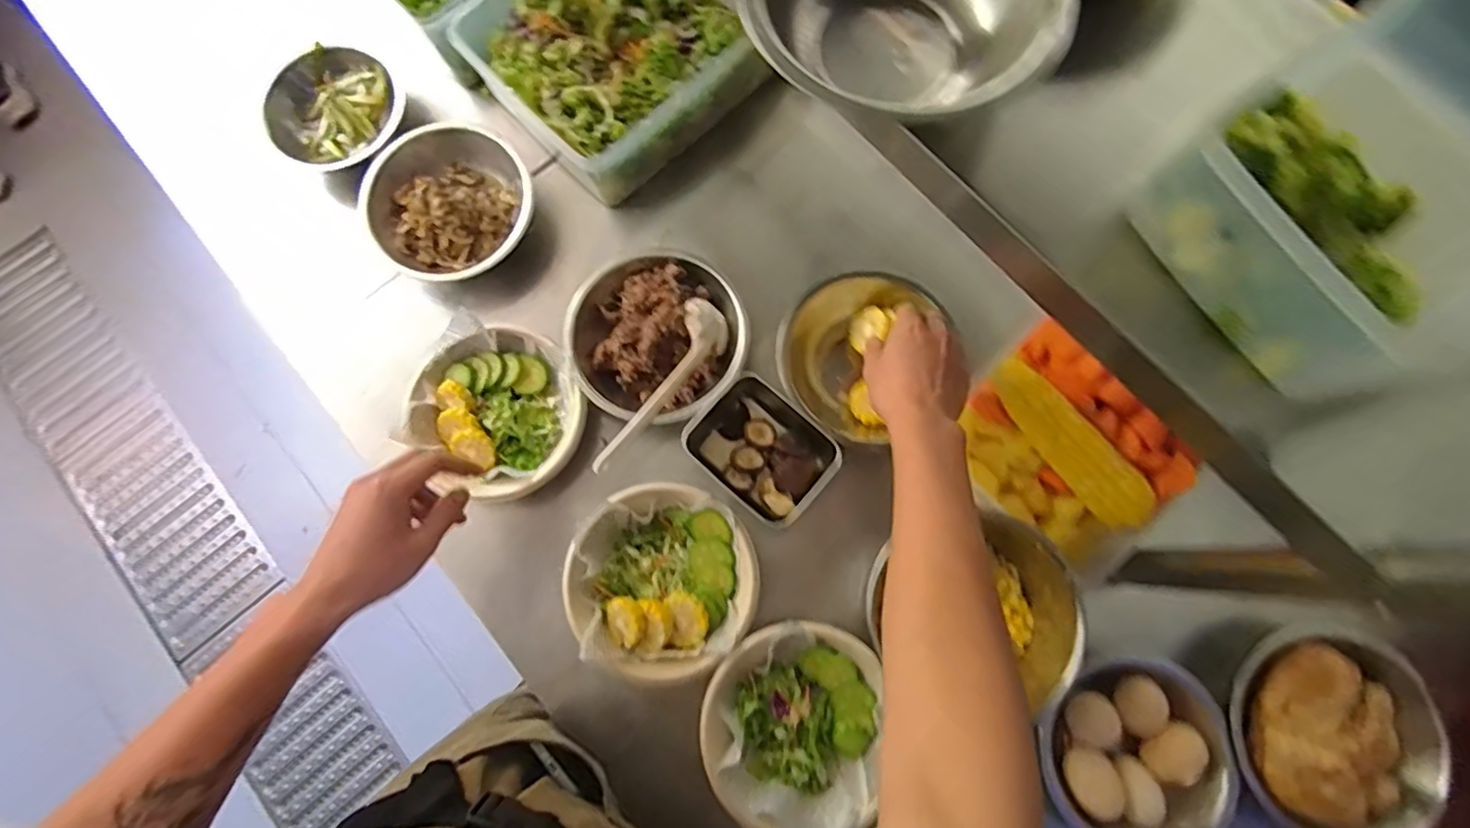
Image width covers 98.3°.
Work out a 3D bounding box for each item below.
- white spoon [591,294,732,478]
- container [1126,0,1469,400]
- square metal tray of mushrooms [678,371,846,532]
[{"bbox_3d":[-0.071,-0.023,0.651,0.051,0.040,0.202,28,80,7],"label":"white spoon"},{"bbox_3d":[0.376,-0.131,0.358,0.218,0.087,0.176,-33,79,-6],"label":"container"},{"bbox_3d":[0.030,0.038,0.668,0.139,0.064,0.110,41,81,9],"label":"square metal tray of mushrooms"}]

